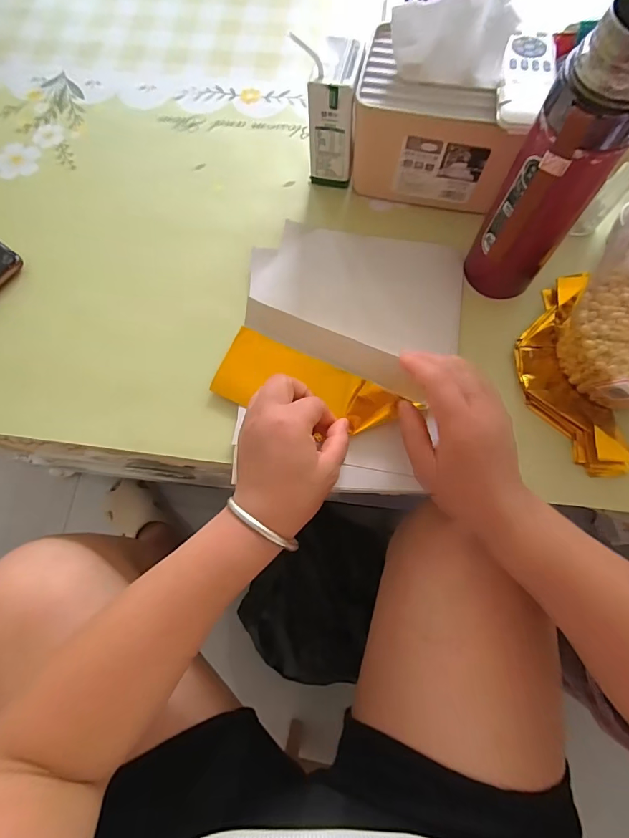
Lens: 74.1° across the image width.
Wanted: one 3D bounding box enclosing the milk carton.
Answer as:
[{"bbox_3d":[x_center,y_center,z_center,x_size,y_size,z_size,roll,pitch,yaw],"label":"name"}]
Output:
[{"bbox_3d":[0.021,-0.300,0.416,0.045,0.113,0.058,10,73,5],"label":"milk carton"}]

